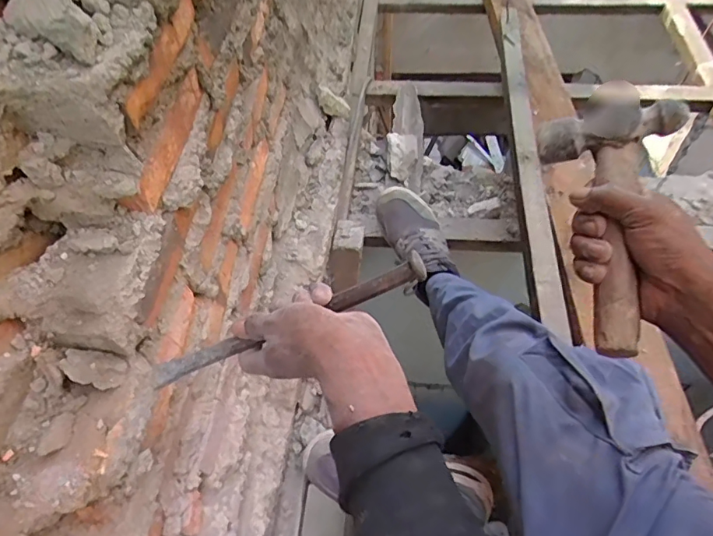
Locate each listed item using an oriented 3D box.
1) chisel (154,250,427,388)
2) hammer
[{"bbox_3d":[-0.065,0.050,0.449,0.269,0.020,0.017,-23,55,7],"label":"chisel"},{"bbox_3d":[0.208,-0.042,0.410,0.103,0.047,0.222,5,73,7],"label":"hammer"}]

